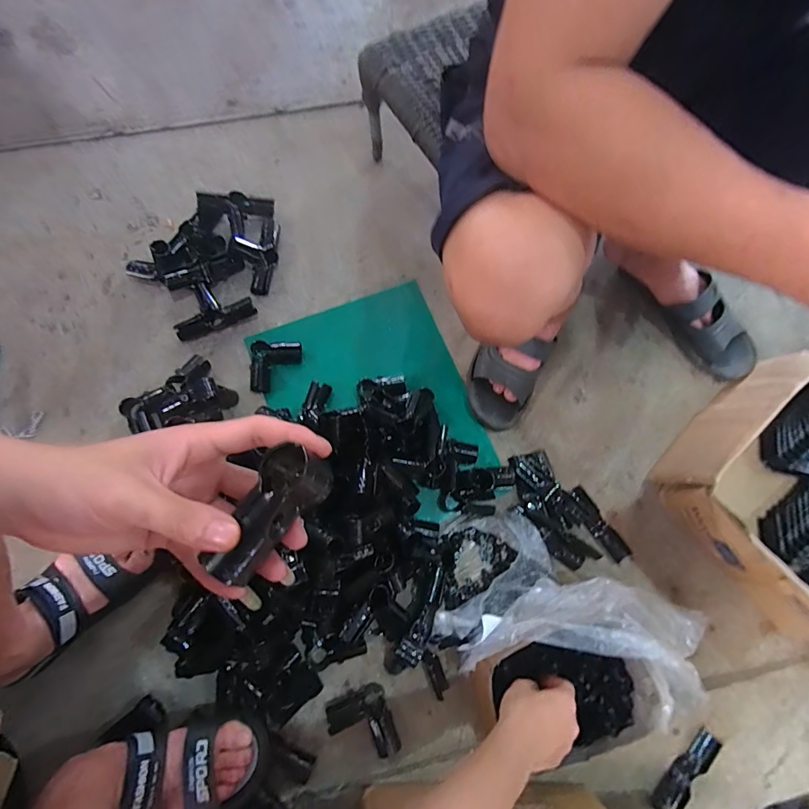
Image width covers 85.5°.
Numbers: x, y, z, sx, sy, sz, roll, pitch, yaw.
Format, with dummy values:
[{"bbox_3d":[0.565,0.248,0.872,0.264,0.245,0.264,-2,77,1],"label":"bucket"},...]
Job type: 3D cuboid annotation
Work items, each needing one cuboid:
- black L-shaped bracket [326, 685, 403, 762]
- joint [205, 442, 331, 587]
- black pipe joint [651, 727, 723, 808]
[{"bbox_3d":[-0.056,0.441,0.600,0.081,0.031,0.080,-21,78,-9],"label":"black L-shaped bracket"},{"bbox_3d":[-0.077,0.062,0.249,0.036,0.024,0.080,34,80,7],"label":"joint"},{"bbox_3d":[0.396,0.515,0.611,0.129,0.020,0.038,-42,82,-13],"label":"black pipe joint"}]

